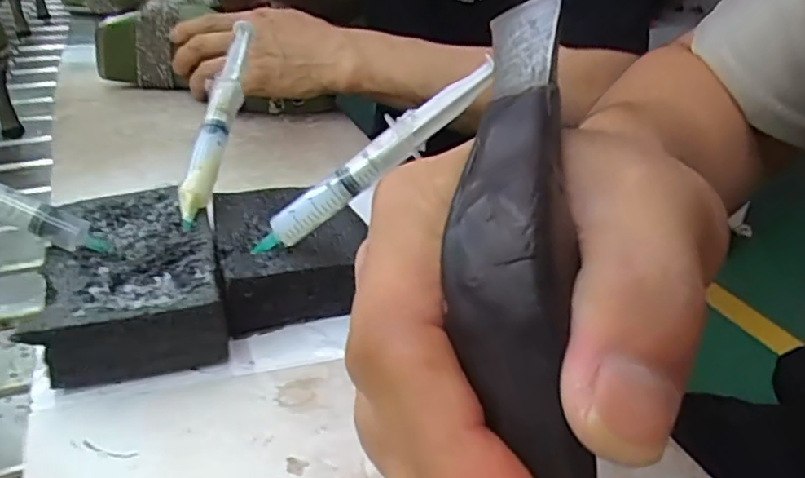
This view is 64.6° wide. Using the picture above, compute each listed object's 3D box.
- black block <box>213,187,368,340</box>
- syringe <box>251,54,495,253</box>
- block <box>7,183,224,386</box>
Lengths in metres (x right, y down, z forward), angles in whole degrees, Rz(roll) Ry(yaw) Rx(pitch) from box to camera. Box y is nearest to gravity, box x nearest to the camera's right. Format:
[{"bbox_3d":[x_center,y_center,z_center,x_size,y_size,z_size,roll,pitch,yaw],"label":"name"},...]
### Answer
[{"bbox_3d":[-0.059,0.006,0.355,0.085,0.036,0.103,-6,31,-17],"label":"black block"},{"bbox_3d":[-0.017,-0.037,0.312,0.142,0.017,0.019,-34,30,10],"label":"syringe"},{"bbox_3d":[-0.135,0.018,0.326,0.080,0.037,0.126,-7,31,-18],"label":"block"}]

